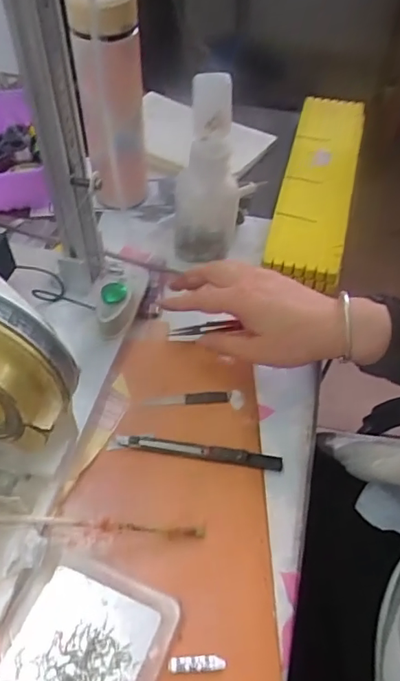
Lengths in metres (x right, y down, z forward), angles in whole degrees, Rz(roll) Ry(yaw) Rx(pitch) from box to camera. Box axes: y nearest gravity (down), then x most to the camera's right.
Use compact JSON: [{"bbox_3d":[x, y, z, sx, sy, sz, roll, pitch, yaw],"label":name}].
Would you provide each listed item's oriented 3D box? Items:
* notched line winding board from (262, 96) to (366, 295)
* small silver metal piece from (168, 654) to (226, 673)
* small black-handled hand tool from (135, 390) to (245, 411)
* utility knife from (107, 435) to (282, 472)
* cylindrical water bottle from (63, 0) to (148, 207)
[{"bbox_3d":[0.149,-0.205,0.662,0.082,0.023,0.353,13,52,8],"label":"notched line winding board"},{"bbox_3d":[-0.002,0.211,0.352,0.037,0.004,0.010,-2,52,-4],"label":"small silver metal piece"},{"bbox_3d":[-0.008,0.052,0.482,0.093,0.004,0.017,1,51,-1],"label":"small black-handled hand tool"},{"bbox_3d":[-0.003,0.091,0.447,0.141,0.008,0.015,7,52,3],"label":"utility knife"},{"bbox_3d":[-0.093,-0.244,0.571,0.067,0.226,0.075,-3,52,-5],"label":"cylindrical water bottle"}]

